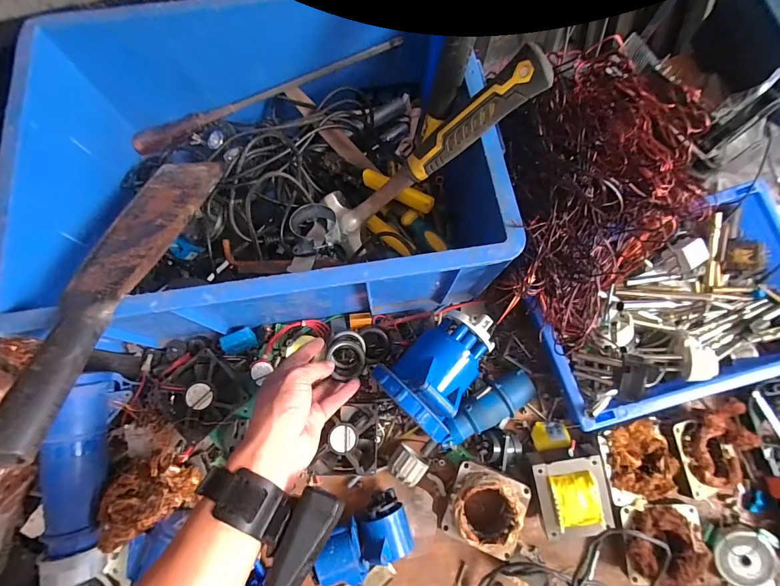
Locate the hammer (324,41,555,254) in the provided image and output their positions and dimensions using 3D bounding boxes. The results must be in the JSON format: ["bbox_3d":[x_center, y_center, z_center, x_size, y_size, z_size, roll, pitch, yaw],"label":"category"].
[{"bbox_3d":[0.032,-0.135,0.392,0.032,0.277,0.081,2,67,-45],"label":"hammer"}]

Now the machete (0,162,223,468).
[{"bbox_3d":[-0.246,-0.033,0.358,0.079,0.024,0.367,-3,45,-1],"label":"machete"}]

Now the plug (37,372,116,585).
[{"bbox_3d":[-0.330,0.190,0.395,0.067,0.070,0.202,-3,74,-1],"label":"plug"}]

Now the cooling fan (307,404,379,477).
[{"bbox_3d":[-0.051,0.175,0.450,0.071,0.031,0.079,3,74,0],"label":"cooling fan"}]

